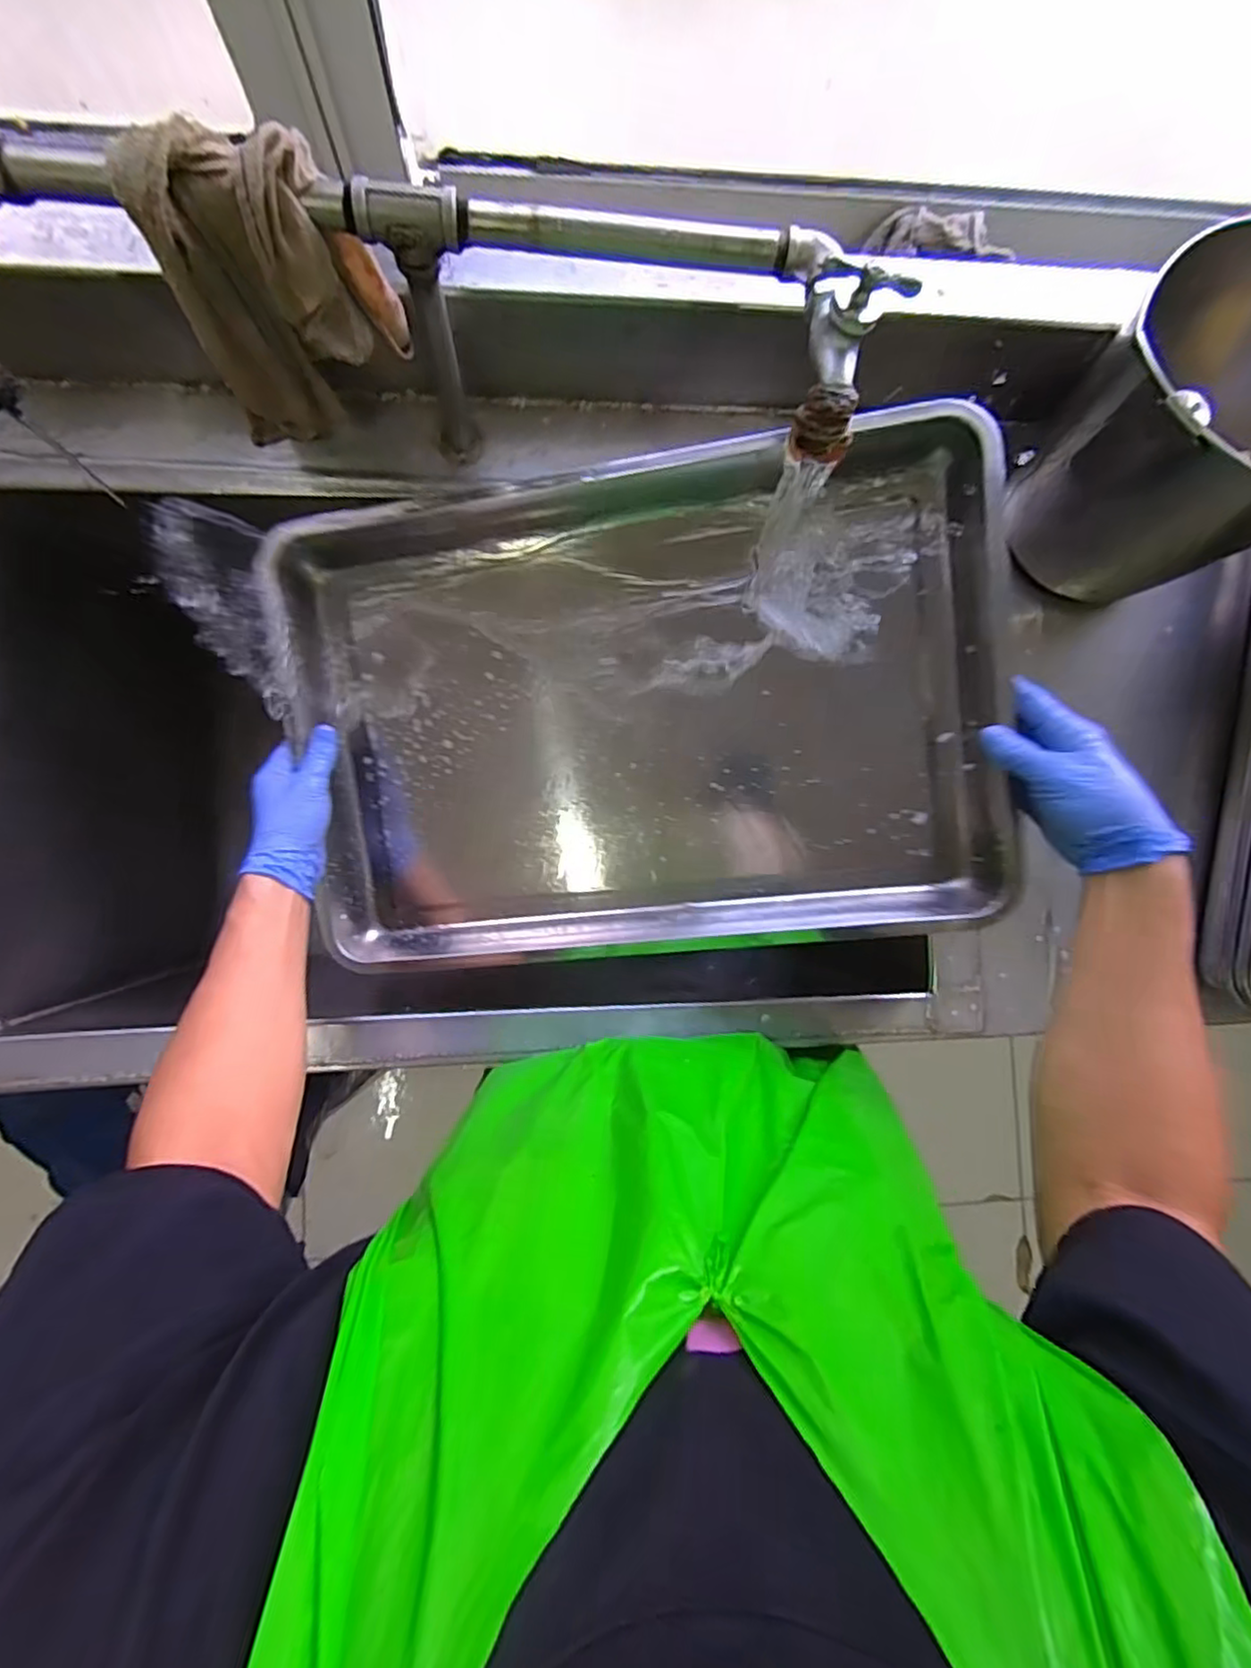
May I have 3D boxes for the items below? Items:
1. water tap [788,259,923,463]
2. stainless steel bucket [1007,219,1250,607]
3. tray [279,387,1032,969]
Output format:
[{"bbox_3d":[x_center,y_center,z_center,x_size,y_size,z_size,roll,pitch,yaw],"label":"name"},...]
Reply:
[{"bbox_3d":[0.131,-0.276,0.380,0.048,0.055,0.099,5,114,-5],"label":"water tap"},{"bbox_3d":[0.445,-0.316,0.516,0.208,0.188,0.203,0,86,-5],"label":"stainless steel bucket"},{"bbox_3d":[0.007,-0.102,0.549,0.576,0.059,0.425,-4,97,9],"label":"tray"}]

